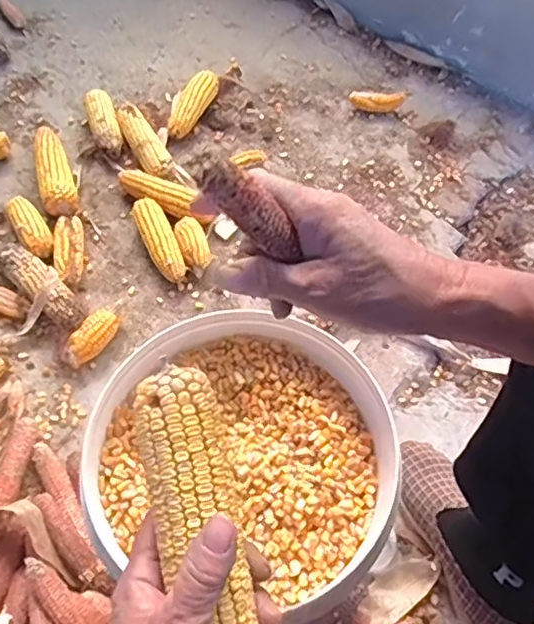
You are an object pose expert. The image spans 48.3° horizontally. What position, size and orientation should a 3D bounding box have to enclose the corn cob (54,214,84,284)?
[{"bbox_3d":[-0.288,-0.089,0.870,0.039,0.040,0.125,-9,60,-6],"label":"corn cob"}]

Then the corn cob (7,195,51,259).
[{"bbox_3d":[-0.351,-0.125,0.887,0.044,0.046,0.128,-29,64,-17],"label":"corn cob"}]

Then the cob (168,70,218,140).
[{"bbox_3d":[-0.130,-0.359,1.030,0.060,0.041,0.149,19,61,10],"label":"cob"}]

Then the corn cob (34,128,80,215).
[{"bbox_3d":[-0.337,-0.223,0.944,0.052,0.053,0.184,-17,61,-11],"label":"corn cob"}]

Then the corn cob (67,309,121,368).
[{"bbox_3d":[-0.230,0.038,0.791,0.037,0.042,0.080,32,64,17],"label":"corn cob"}]

